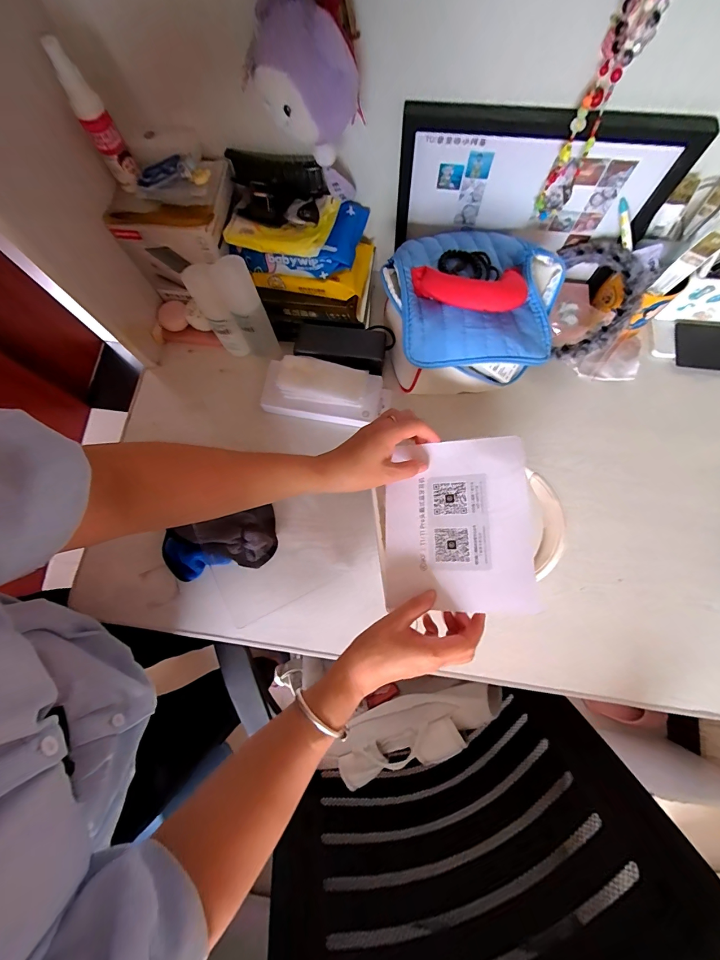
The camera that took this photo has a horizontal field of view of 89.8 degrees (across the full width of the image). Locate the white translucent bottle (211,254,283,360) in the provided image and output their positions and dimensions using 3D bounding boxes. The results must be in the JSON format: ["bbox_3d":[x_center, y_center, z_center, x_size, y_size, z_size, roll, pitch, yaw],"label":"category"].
[{"bbox_3d":[-0.148,-0.220,0.493,0.046,0.159,0.039,-23,76,-4],"label":"white translucent bottle"}]

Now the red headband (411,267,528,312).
[{"bbox_3d":[0.131,-0.230,0.434,0.130,0.024,0.067,-3,75,1],"label":"red headband"}]

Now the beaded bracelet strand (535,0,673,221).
[{"bbox_3d":[0.236,-0.373,0.361,0.036,0.212,0.033,25,77,8],"label":"beaded bracelet strand"}]

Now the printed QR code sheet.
[{"bbox_3d":[0.102,0.046,0.391,0.150,0.006,0.178,-4,74,19],"label":"printed QR code sheet"}]

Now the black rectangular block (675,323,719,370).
[{"bbox_3d":[0.516,-0.197,0.535,0.088,0.011,0.068,8,76,4],"label":"black rectangular block"}]

